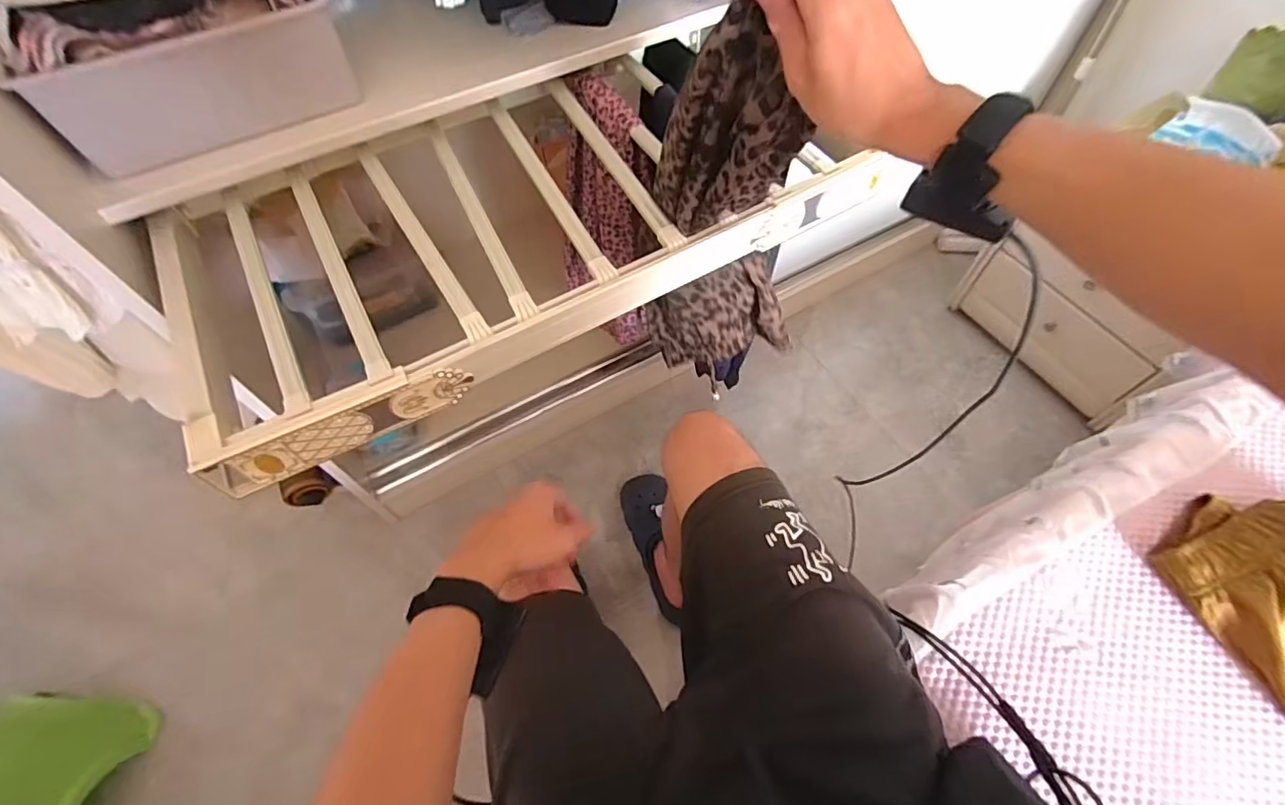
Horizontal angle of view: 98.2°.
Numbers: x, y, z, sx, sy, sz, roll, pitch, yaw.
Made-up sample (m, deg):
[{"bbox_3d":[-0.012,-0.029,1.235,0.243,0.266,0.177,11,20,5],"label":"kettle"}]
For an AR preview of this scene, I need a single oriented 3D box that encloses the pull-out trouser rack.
[{"bbox_3d":[-0.147,-0.234,0.673,0.757,0.056,0.412,-25,62,-14],"label":"pull-out trouser rack"}]

